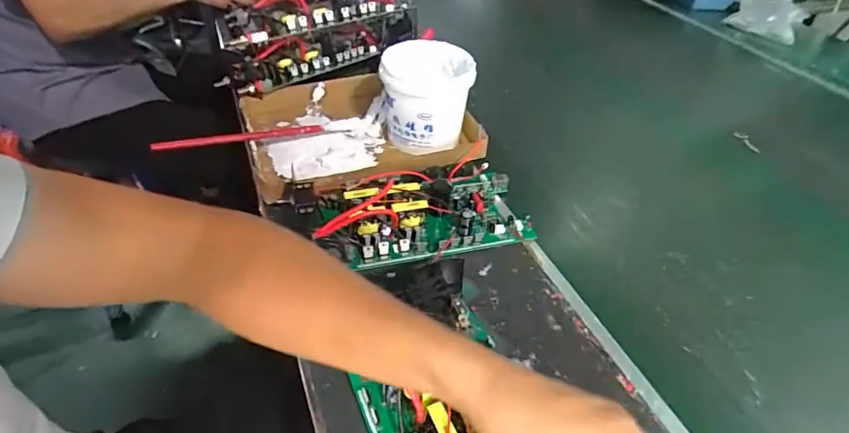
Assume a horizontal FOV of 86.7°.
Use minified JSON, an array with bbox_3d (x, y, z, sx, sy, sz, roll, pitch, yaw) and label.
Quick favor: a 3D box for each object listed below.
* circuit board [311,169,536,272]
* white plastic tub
[{"bbox_3d":[-0.003,-0.017,0.533,0.252,0.053,0.134,-9,45,-13],"label":"circuit board"},{"bbox_3d":[0.002,-0.165,0.625,0.122,0.106,0.105,2,44,-2],"label":"white plastic tub"}]

